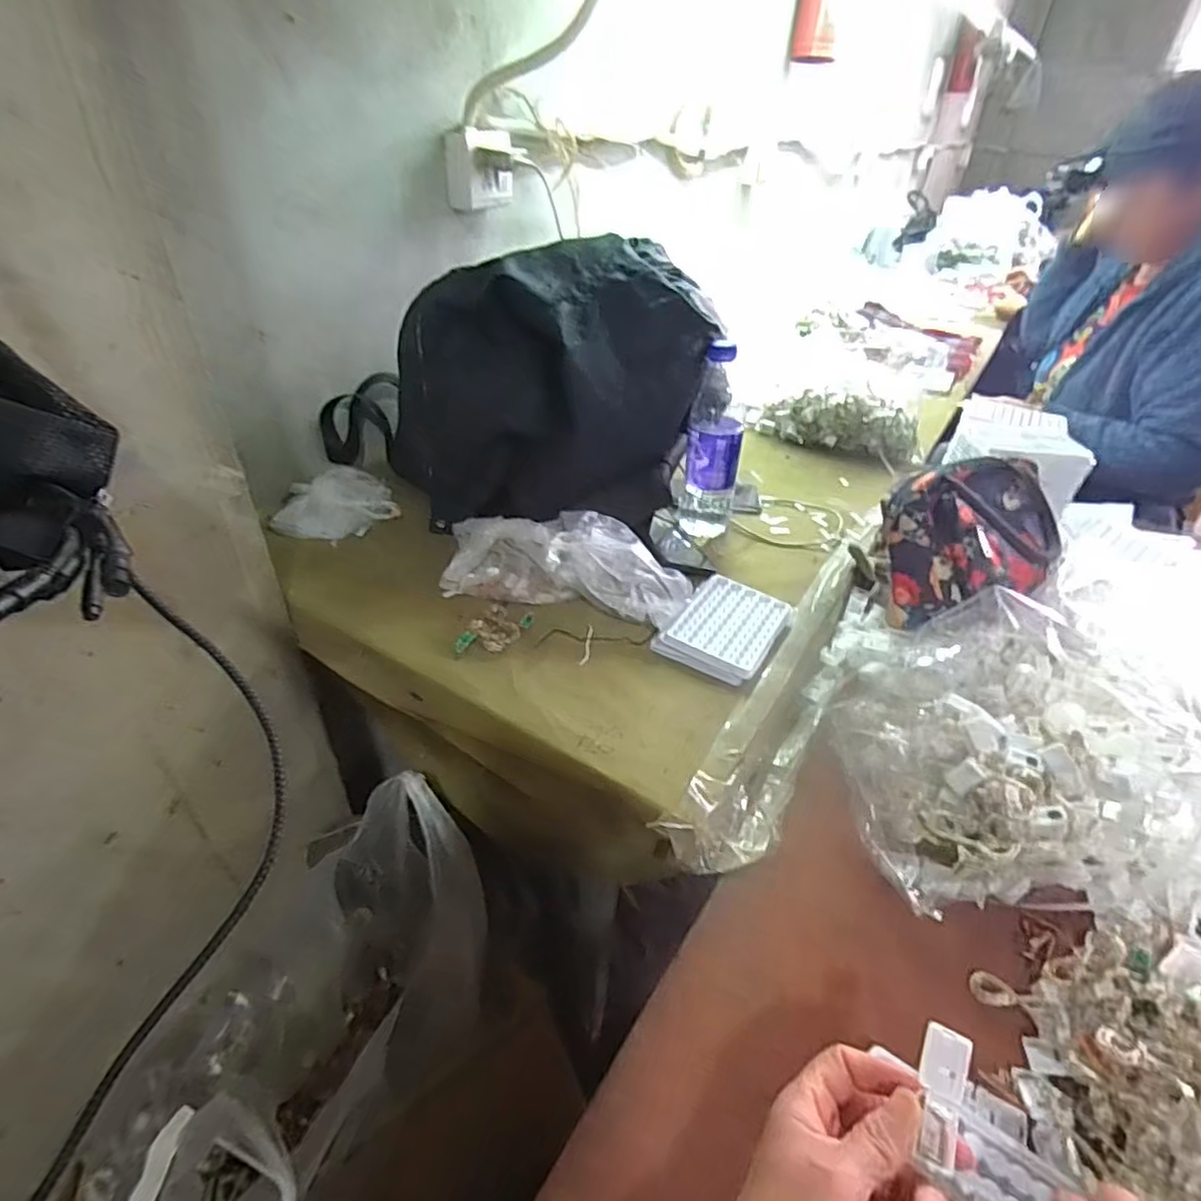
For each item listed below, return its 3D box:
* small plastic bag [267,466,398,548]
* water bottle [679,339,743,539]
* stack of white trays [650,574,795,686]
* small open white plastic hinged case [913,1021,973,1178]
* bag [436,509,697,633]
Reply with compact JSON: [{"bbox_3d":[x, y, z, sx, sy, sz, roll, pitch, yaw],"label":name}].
[{"bbox_3d":[-0.324,-0.125,0.816,0.140,0.031,0.143,1,37,-2],"label":"small plastic bag"},{"bbox_3d":[0.135,-0.184,0.782,0.060,0.224,0.067,7,37,6],"label":"water bottle"},{"bbox_3d":[0.127,0.026,0.657,0.096,0.020,0.129,22,41,24],"label":"stack of white trays"},{"bbox_3d":[0.158,0.229,0.302,0.019,0.007,0.055,13,62,15],"label":"small open white plastic hinged case"},{"bbox_3d":[-0.036,-0.040,0.679,0.261,0.078,0.101,11,37,12],"label":"bag"}]

